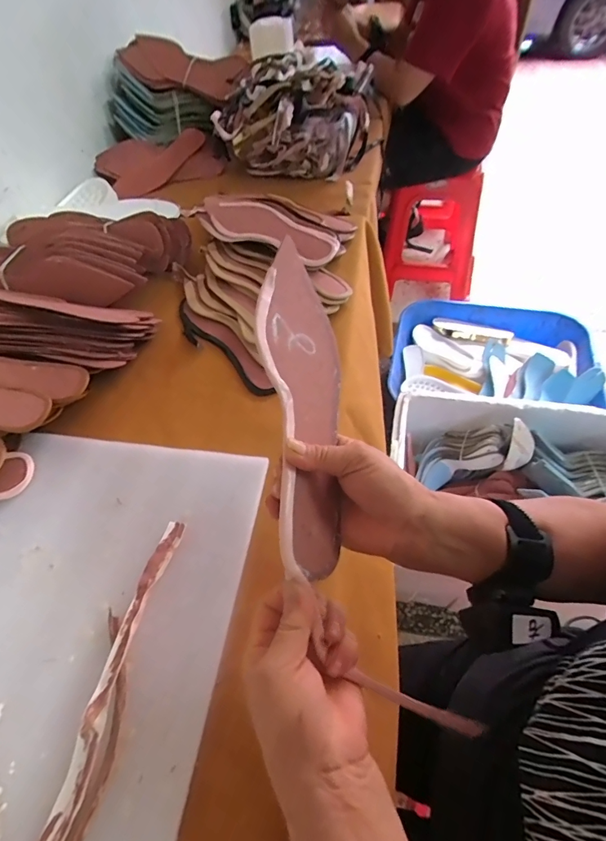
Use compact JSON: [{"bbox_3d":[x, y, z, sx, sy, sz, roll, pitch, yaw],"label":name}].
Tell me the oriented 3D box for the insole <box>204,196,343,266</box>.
[{"bbox_3d":[-0.062,-0.303,0.624,0.287,0.015,0.088,31,68,25],"label":"insole"}]

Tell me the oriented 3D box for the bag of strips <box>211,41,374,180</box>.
[{"bbox_3d":[-0.020,-0.671,0.897,0.306,0.152,0.292,-5,54,2],"label":"bag of strips"}]

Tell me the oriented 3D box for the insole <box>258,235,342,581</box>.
[{"bbox_3d":[0.005,-0.017,0.310,0.067,0.006,0.247,2,76,-34],"label":"insole"}]

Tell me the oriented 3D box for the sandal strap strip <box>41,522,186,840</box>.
[{"bbox_3d":[-0.153,0.242,0.275,0.023,0.010,0.364,5,55,9],"label":"sandal strap strip"}]

